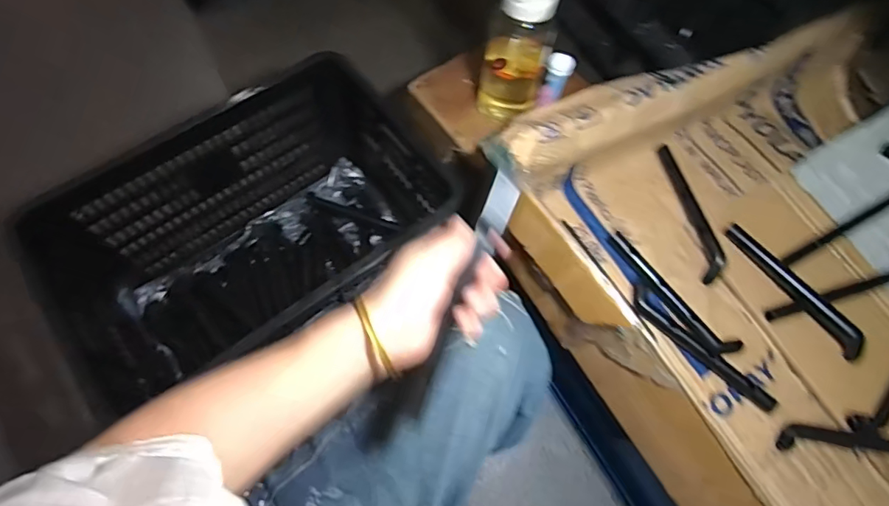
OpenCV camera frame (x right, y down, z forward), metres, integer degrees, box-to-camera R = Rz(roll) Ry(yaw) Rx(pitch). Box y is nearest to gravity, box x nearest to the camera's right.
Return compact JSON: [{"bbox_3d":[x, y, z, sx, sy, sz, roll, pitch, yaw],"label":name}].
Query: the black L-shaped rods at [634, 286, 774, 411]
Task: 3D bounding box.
[{"bbox_3d":[0.369,0.137,0.713,0.236,0.023,0.035,42,71,14],"label":"black L-shaped rods"}]

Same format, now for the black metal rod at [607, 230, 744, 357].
[{"bbox_3d":[0.334,0.064,0.747,0.046,0.015,0.236,-39,74,-17],"label":"black metal rod"}]

